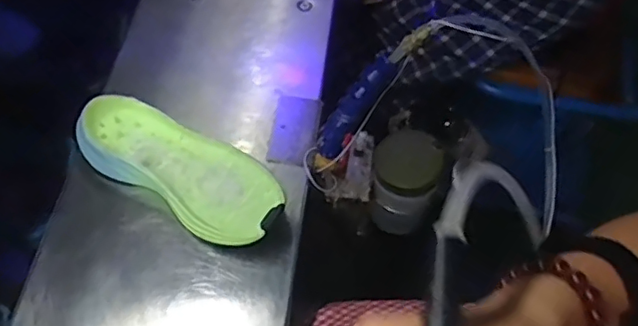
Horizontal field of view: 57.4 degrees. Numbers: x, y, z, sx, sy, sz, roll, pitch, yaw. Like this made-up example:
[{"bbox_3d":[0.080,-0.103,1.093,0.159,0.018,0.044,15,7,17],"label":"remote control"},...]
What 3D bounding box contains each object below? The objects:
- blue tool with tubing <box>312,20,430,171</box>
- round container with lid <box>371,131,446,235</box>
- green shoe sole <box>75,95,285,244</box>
[{"bbox_3d":[0.039,-0.054,0.536,0.032,0.190,0.023,-2,54,-35],"label":"blue tool with tubing"},{"bbox_3d":[0.097,0.023,0.678,0.073,0.113,0.071,1,58,-2],"label":"round container with lid"},{"bbox_3d":[-0.130,0.006,0.565,0.212,0.049,0.086,29,62,15],"label":"green shoe sole"}]

